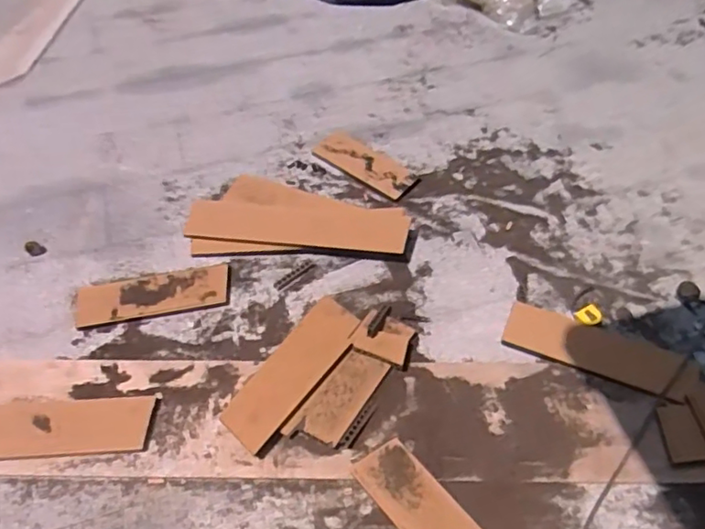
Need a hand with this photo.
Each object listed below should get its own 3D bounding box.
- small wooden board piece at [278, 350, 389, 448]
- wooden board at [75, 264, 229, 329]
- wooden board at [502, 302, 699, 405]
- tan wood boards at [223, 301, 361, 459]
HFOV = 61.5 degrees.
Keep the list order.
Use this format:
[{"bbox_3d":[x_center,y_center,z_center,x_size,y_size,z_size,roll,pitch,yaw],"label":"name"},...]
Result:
[{"bbox_3d":[-0.035,0.360,1.579,0.130,0.016,0.293,35,66,9],"label":"small wooden board piece"},{"bbox_3d":[-0.609,0.086,1.804,0.444,0.028,0.152,-12,53,-8],"label":"wooden board"},{"bbox_3d":[0.687,0.238,1.658,0.497,0.017,0.161,18,55,15],"label":"wooden board"},{"bbox_3d":[-0.152,0.286,1.631,0.173,0.029,0.484,19,51,32],"label":"tan wood boards"}]

